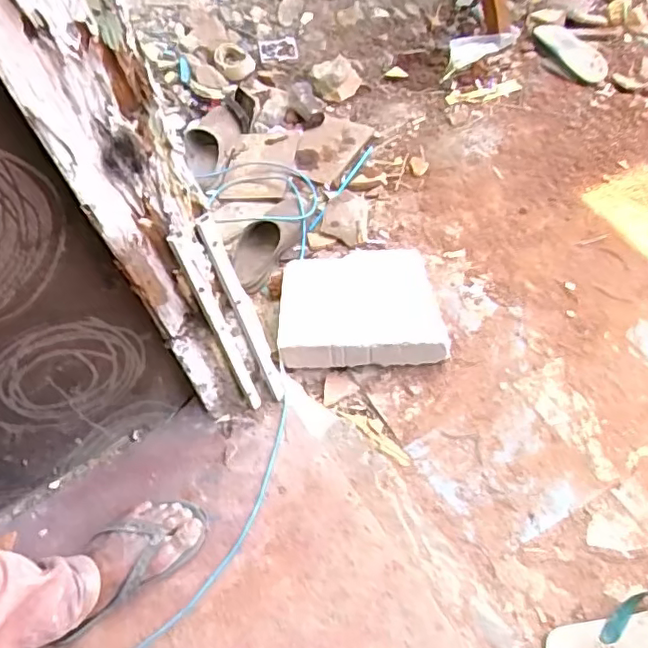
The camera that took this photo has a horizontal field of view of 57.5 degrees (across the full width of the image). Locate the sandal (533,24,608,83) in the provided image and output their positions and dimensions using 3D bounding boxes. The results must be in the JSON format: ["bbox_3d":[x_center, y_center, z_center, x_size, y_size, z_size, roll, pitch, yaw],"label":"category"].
[{"bbox_3d":[0.636,-0.693,1.497,0.103,0.023,0.266,-17,52,-8],"label":"sandal"}]

